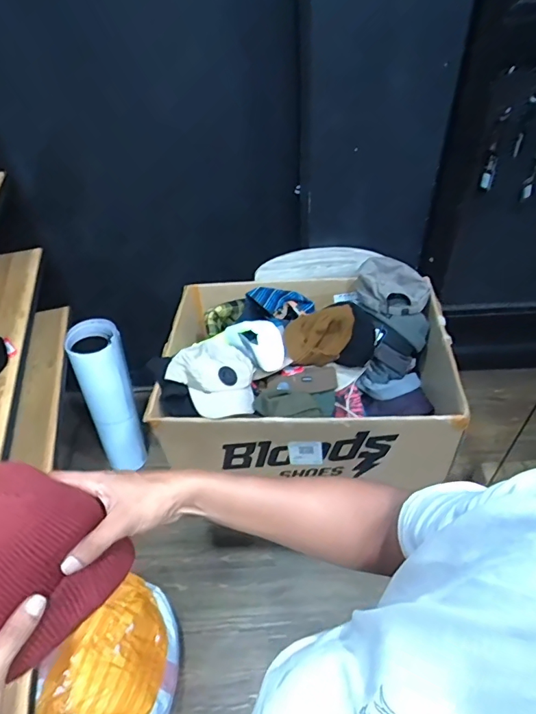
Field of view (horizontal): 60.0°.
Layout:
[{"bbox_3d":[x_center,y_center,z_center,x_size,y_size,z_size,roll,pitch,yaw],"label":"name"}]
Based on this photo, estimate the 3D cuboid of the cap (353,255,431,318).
[{"bbox_3d":[0.318,-0.177,1.208,0.183,0.078,0.155,21,52,22],"label":"cap"}]

